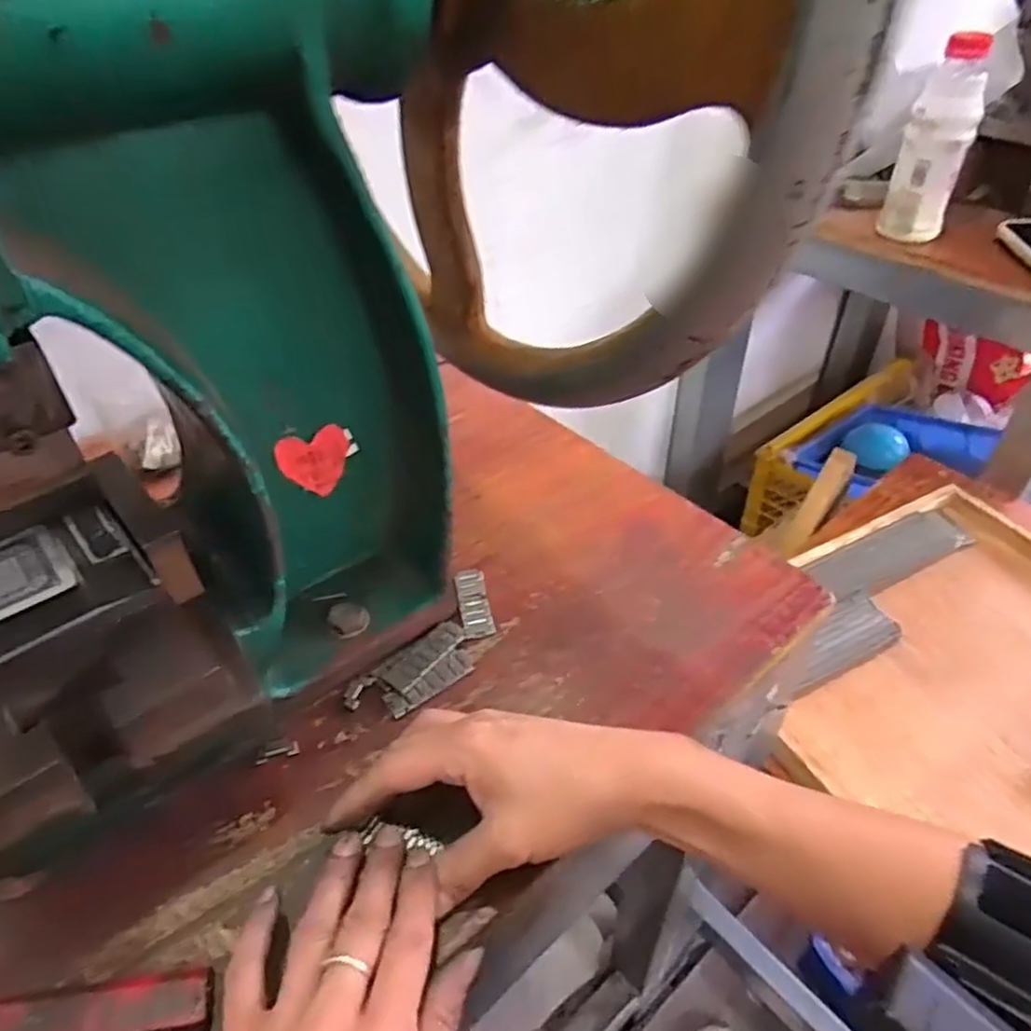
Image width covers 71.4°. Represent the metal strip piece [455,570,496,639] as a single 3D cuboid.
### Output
[{"bbox_3d":[-0.025,0.054,0.442,0.019,0.005,0.052,-8,42,-7],"label":"metal strip piece"}]

